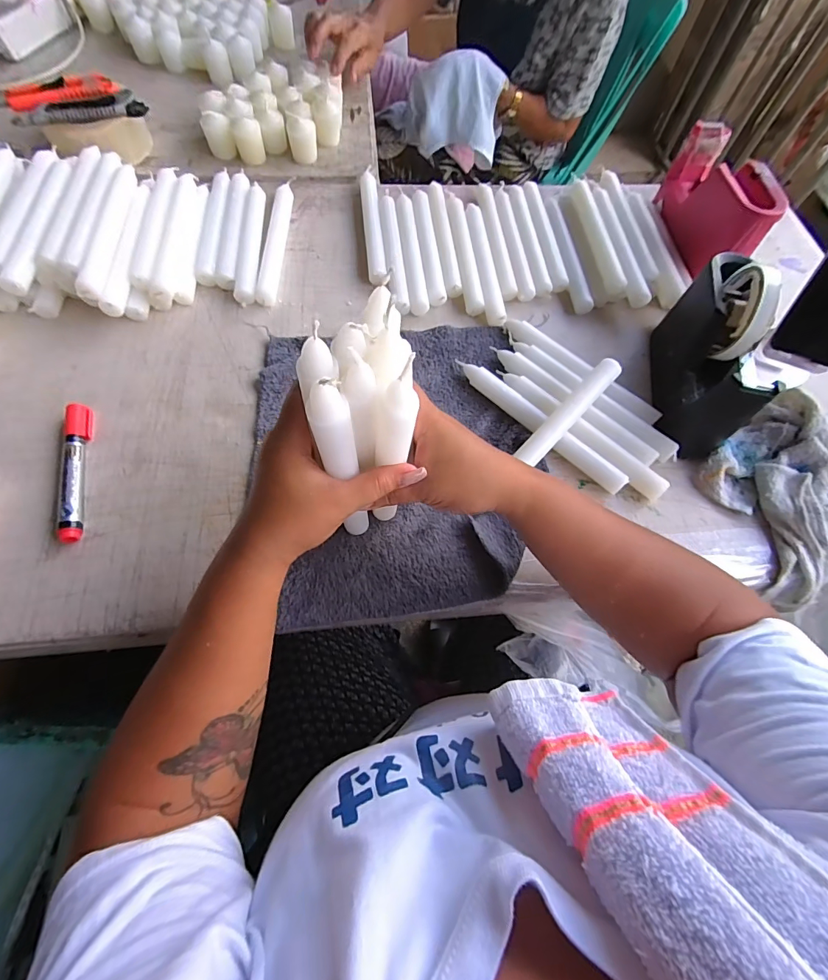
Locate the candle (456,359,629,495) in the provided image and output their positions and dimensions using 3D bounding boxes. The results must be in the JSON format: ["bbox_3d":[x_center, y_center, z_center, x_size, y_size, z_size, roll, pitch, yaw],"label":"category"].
[{"bbox_3d":[0.125,-0.068,0.434,0.202,0.018,0.020,42,71,14],"label":"candle"}]

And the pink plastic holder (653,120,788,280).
[{"bbox_3d":[0.371,-0.355,0.526,0.050,0.089,0.181,-6,67,-6],"label":"pink plastic holder"}]

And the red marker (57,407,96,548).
[{"bbox_3d":[-0.305,-0.019,0.381,0.018,0.018,0.138,-10,68,-7],"label":"red marker"}]

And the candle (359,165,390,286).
[{"bbox_3d":[-0.054,-0.341,0.551,0.023,0.019,0.218,-6,67,-5],"label":"candle"}]

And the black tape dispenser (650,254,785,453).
[{"bbox_3d":[0.304,-0.139,0.427,0.061,0.130,0.184,14,67,3],"label":"black tape dispenser"}]

